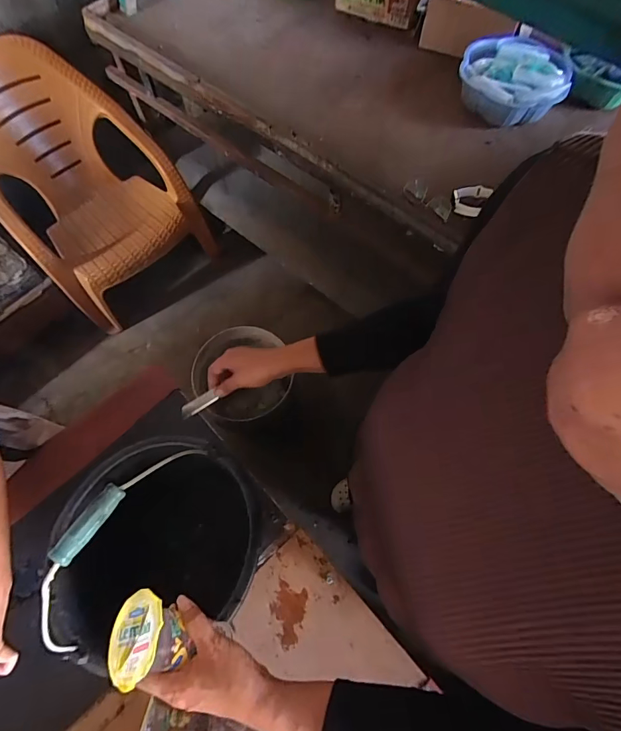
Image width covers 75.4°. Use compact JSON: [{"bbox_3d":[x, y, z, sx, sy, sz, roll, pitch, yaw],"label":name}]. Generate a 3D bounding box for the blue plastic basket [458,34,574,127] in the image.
[{"bbox_3d":[0.519,-0.750,1.051,0.259,0.099,0.262,11,69,7],"label":"blue plastic basket"}]

